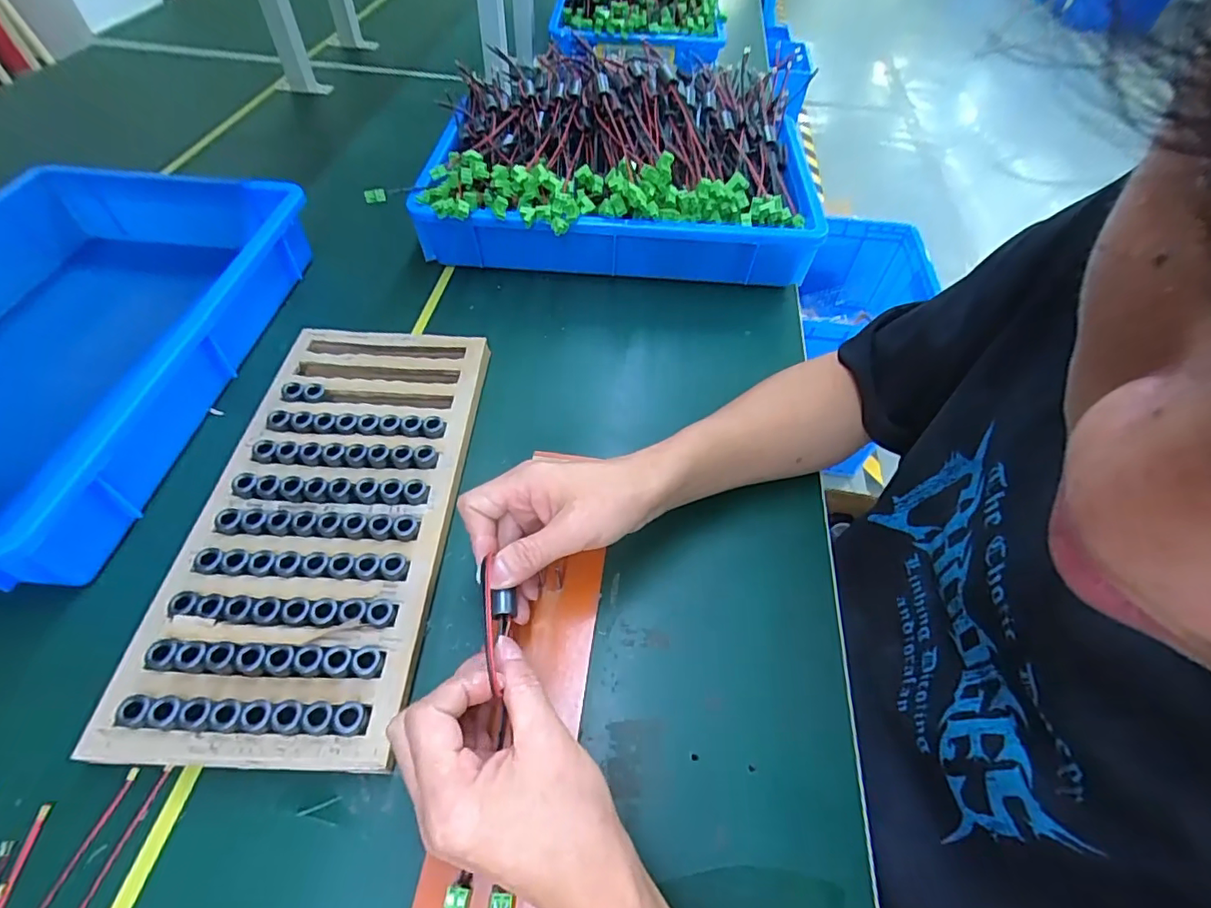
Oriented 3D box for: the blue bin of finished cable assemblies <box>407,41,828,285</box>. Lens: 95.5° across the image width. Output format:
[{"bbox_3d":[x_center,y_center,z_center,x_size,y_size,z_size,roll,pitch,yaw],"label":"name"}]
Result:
[{"bbox_3d":[0.018,-0.342,0.649,0.441,0.140,0.301,1,54,-2],"label":"blue bin of finished cable assemblies"}]

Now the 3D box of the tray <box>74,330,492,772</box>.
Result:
[{"bbox_3d":[-0.205,0.036,0.422,0.173,0.031,0.353,4,54,0],"label":"tray"}]

